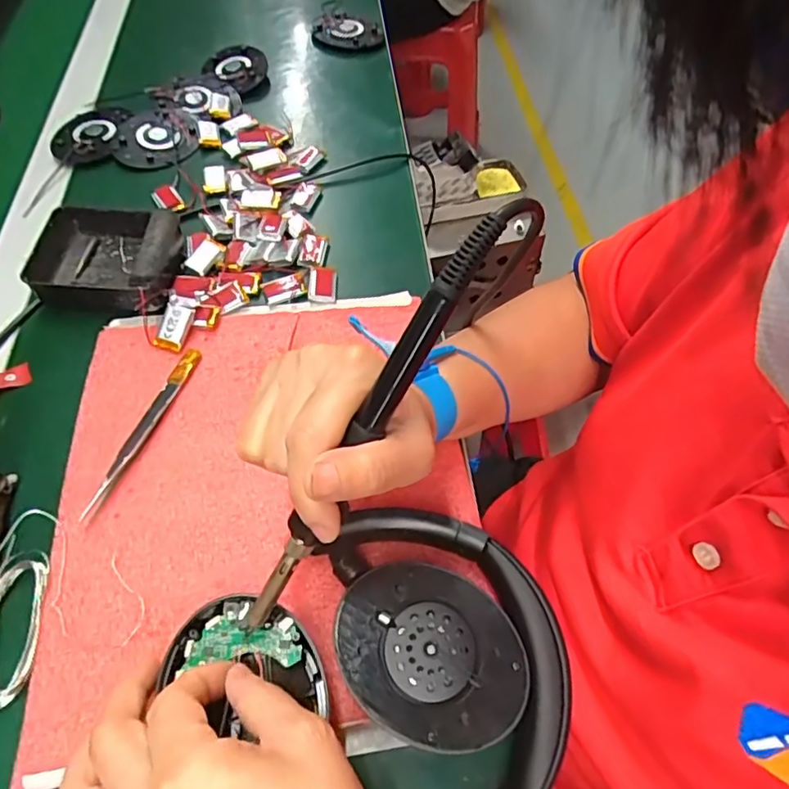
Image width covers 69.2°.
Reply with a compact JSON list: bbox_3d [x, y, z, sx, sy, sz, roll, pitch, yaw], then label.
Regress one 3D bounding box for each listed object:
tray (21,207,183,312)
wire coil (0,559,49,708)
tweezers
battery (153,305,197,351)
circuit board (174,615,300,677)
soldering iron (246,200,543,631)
[{"bbox_3d":[-0.215,-0.100,0.422,0.104,0.036,0.088,1,57,-1],"label":"tray"},{"bbox_3d":[-0.194,0.118,0.289,0.033,0.011,0.069,-2,57,-1],"label":"wire coil"},{"bbox_3d":[-0.152,0.020,0.350,0.011,0.007,0.123,15,58,10],"label":"tweezers"},{"bbox_3d":[-0.149,-0.045,0.388,0.019,0.005,0.031,15,82,-2],"label":"battery"},{"bbox_3d":[-0.070,0.116,0.270,0.052,0.004,0.020,-1,53,-1],"label":"circuit board"},{"bbox_3d":[-0.009,0.017,0.231,0.019,0.016,0.210,40,107,27],"label":"soldering iron"}]

